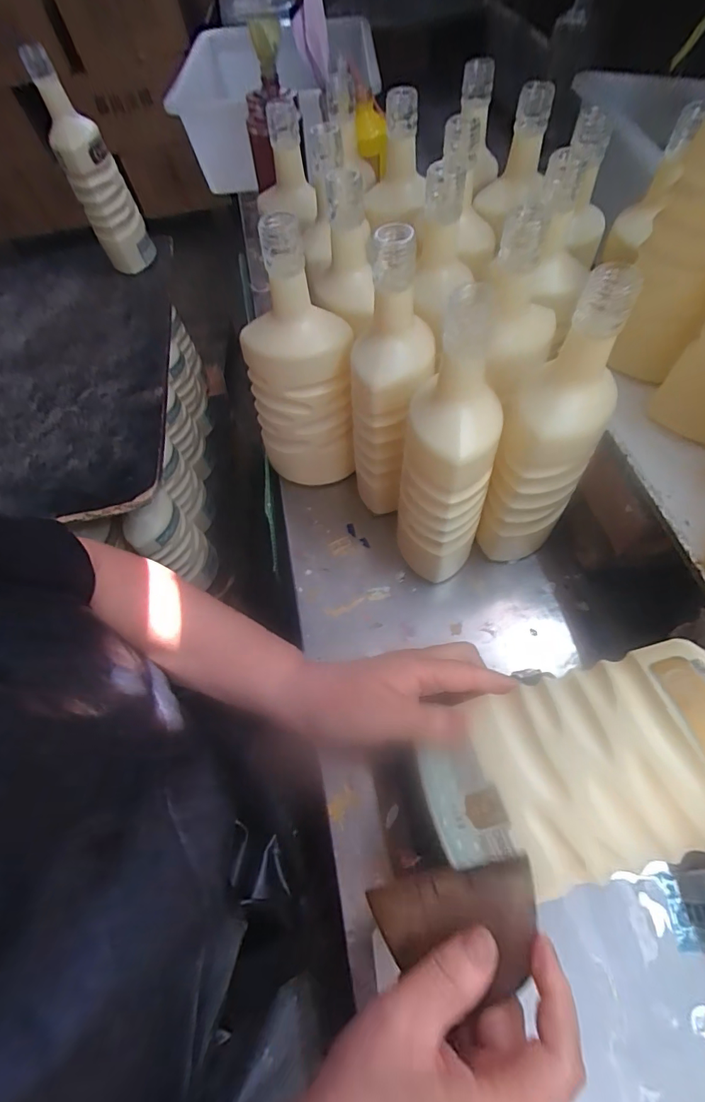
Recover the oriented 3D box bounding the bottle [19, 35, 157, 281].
[{"bbox_3d":[-0.337,-0.494,0.596,0.069,0.233,0.070,-24,61,-6],"label":"bottle"}]

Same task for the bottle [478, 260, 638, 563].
[{"bbox_3d":[0.152,-0.076,0.370,0.078,0.243,0.068,17,61,14],"label":"bottle"}]

